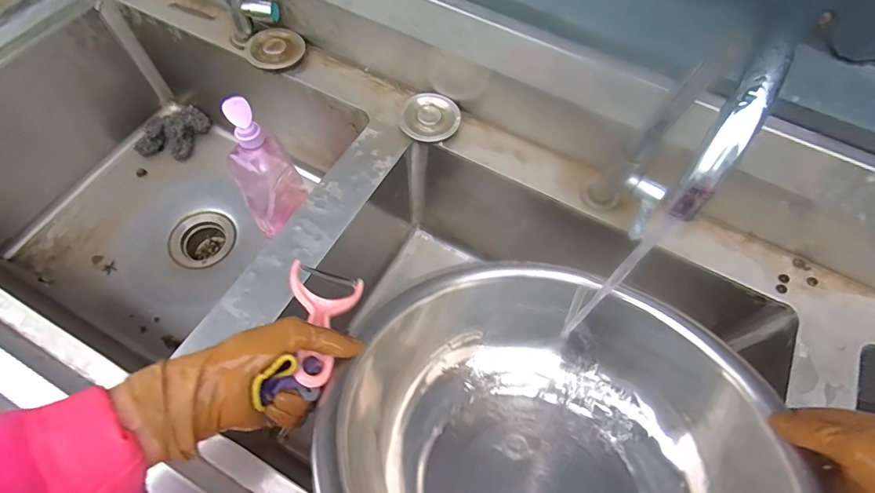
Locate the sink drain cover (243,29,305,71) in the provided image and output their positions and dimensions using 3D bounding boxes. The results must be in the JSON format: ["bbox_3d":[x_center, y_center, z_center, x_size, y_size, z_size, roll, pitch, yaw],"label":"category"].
[{"bbox_3d":[-0.241,-0.292,0.671,0.079,0.015,0.078,-33,69,-17],"label":"sink drain cover"}]

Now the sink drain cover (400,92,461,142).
[{"bbox_3d":[-0.009,-0.175,0.621,0.073,0.016,0.079,40,68,16],"label":"sink drain cover"}]

